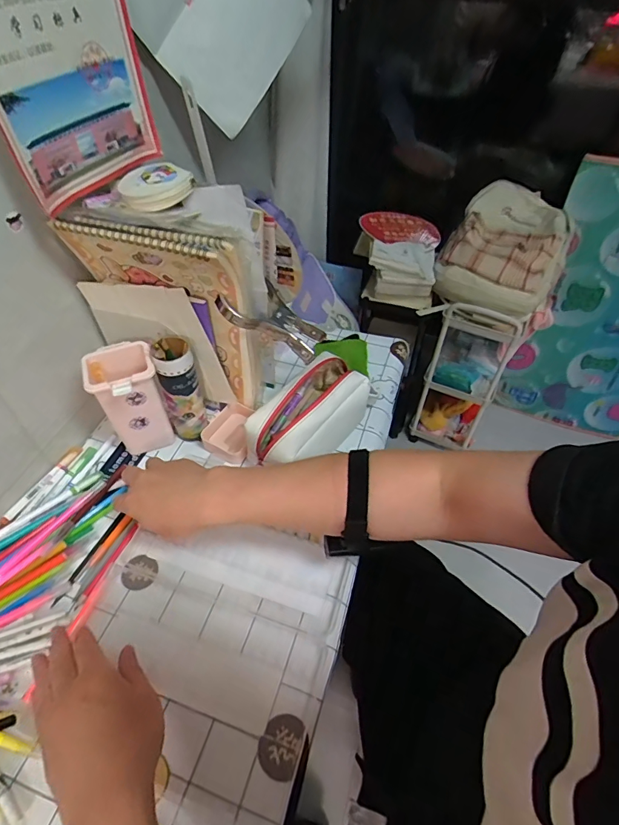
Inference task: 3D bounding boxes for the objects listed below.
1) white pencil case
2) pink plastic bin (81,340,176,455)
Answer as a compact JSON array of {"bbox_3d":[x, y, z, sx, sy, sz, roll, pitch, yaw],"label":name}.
[{"bbox_3d":[-0.001,0.000,0.603,0.090,0.097,0.188,35,60,23],"label":"white pencil case"},{"bbox_3d":[-0.231,-0.010,0.568,0.077,0.139,0.080,-24,57,-17],"label":"pink plastic bin"}]

